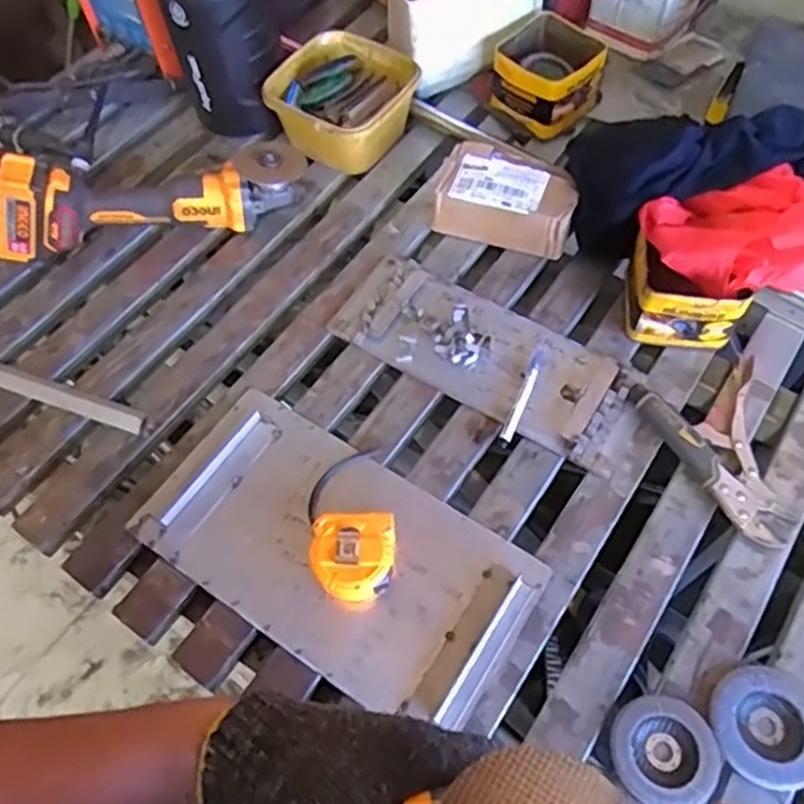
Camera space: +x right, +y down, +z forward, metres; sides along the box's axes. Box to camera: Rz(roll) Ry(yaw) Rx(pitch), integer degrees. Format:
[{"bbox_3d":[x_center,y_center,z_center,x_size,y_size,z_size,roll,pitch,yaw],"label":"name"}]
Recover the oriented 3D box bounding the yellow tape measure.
[{"bbox_3d":[-0.045,0.151,0.674,0.076,0.041,0.080,1,60,2],"label":"yellow tape measure"}]

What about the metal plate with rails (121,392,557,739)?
[{"bbox_3d":[-0.066,0.148,0.695,0.375,0.024,0.195,29,67,18],"label":"metal plate with rails"}]

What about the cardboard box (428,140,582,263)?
[{"bbox_3d":[0.127,-0.246,0.874,0.169,0.077,0.096,14,63,11],"label":"cardboard box"}]

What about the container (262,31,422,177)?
[{"bbox_3d":[-0.073,-0.407,0.964,0.166,0.103,0.169,30,65,18],"label":"container"}]

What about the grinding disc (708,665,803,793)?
[{"bbox_3d":[0.317,0.279,0.605,0.091,0.015,0.098,-2,62,3],"label":"grinding disc"}]

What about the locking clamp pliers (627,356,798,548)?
[{"bbox_3d":[0.339,0.049,0.723,0.142,0.024,0.192,-14,62,-3],"label":"locking clamp pliers"}]

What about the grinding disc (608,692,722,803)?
[{"bbox_3d":[0.224,0.298,0.599,0.084,0.012,0.086,-2,62,3],"label":"grinding disc"}]

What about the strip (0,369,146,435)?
[{"bbox_3d":[-0.397,-0.010,0.798,0.238,0.016,0.028,16,64,12],"label":"strip"}]

